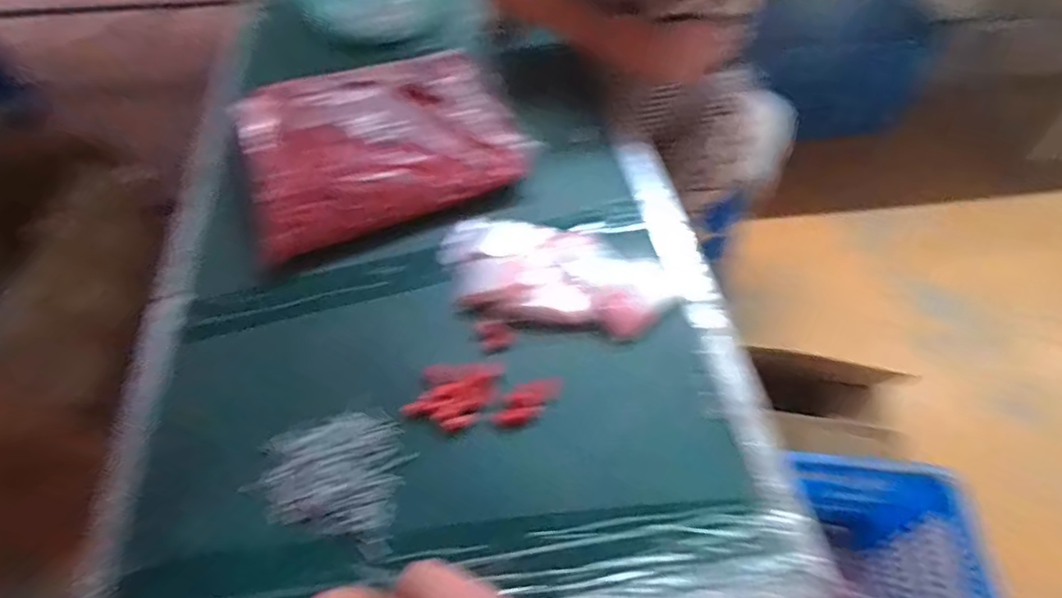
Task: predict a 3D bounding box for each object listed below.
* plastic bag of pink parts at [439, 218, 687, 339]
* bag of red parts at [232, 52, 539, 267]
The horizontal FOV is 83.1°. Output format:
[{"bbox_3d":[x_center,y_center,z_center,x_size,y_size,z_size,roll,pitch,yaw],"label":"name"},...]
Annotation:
[{"bbox_3d":[0.025,-0.029,0.669,0.269,0.029,0.135,12,55,11],"label":"plastic bag of pink parts"},{"bbox_3d":[-0.195,-0.219,0.789,0.341,0.081,0.288,-21,55,-14],"label":"bag of red parts"}]

